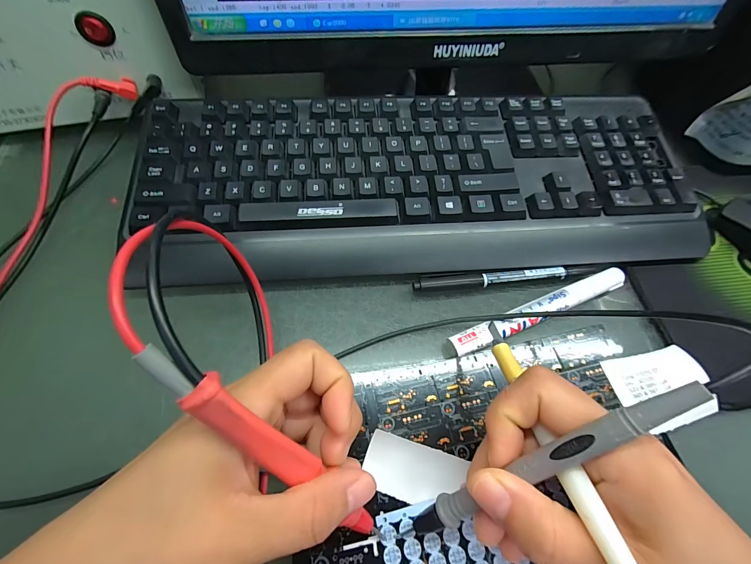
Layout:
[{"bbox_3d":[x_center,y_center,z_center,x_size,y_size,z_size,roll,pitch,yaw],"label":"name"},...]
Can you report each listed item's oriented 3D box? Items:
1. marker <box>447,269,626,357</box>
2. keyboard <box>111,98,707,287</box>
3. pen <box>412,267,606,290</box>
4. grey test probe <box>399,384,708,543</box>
[{"bbox_3d":[0.115,0.020,0.234,0.141,0.012,0.017,-20,65,-13],"label":"marker"},{"bbox_3d":[0.038,-0.081,0.267,0.429,0.041,0.157,-3,62,-5],"label":"keyboard"},{"bbox_3d":[0.098,-0.003,0.250,0.140,0.011,0.014,-3,62,-5],"label":"pen"},{"bbox_3d":[0.056,0.079,0.134,0.012,0.142,0.011,-2,51,-54],"label":"grey test probe"}]

